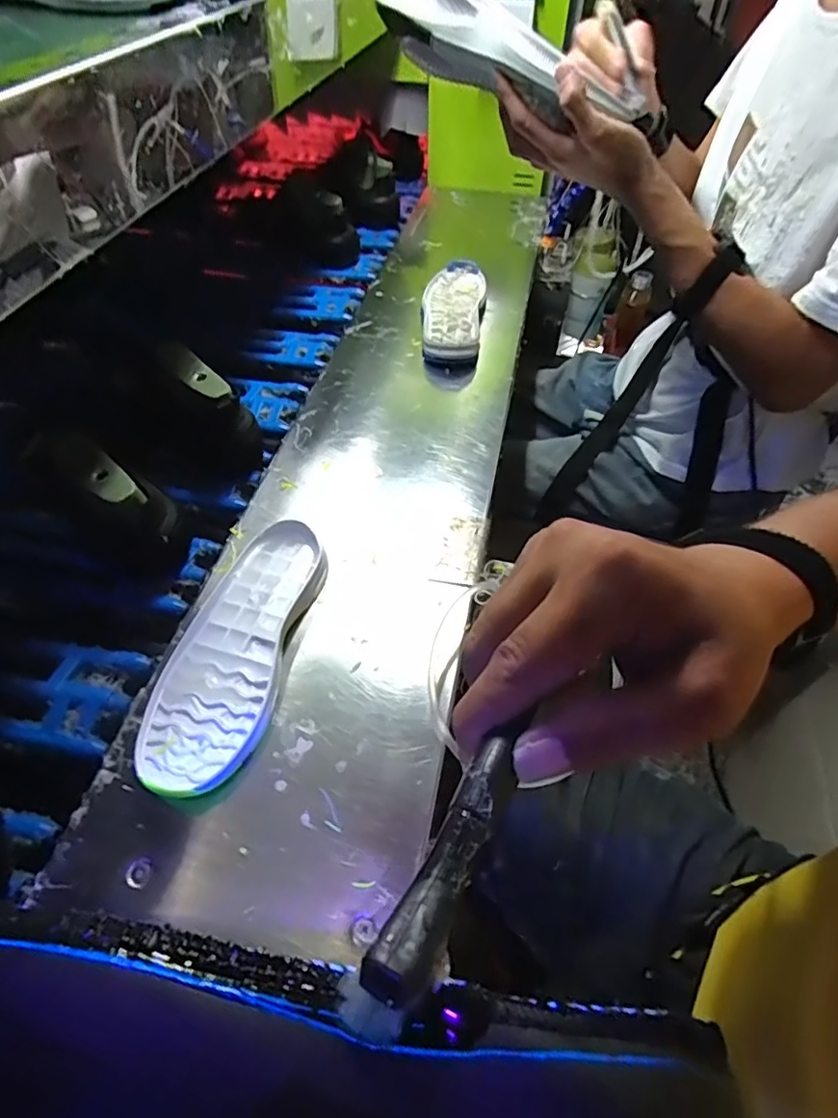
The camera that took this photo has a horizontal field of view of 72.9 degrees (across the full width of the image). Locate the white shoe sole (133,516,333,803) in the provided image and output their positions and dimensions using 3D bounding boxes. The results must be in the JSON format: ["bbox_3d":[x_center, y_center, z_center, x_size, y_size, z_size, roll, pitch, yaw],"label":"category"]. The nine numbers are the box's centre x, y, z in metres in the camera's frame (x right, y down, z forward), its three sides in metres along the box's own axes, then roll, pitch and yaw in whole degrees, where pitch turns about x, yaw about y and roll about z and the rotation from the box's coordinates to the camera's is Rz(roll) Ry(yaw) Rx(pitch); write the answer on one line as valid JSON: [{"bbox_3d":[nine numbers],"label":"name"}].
[{"bbox_3d":[-0.148,0.068,0.465,0.093,0.027,0.236,13,54,8],"label":"white shoe sole"}]

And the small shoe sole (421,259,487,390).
[{"bbox_3d":[0.045,-0.331,0.778,0.084,0.034,0.254,5,53,3],"label":"small shoe sole"}]

